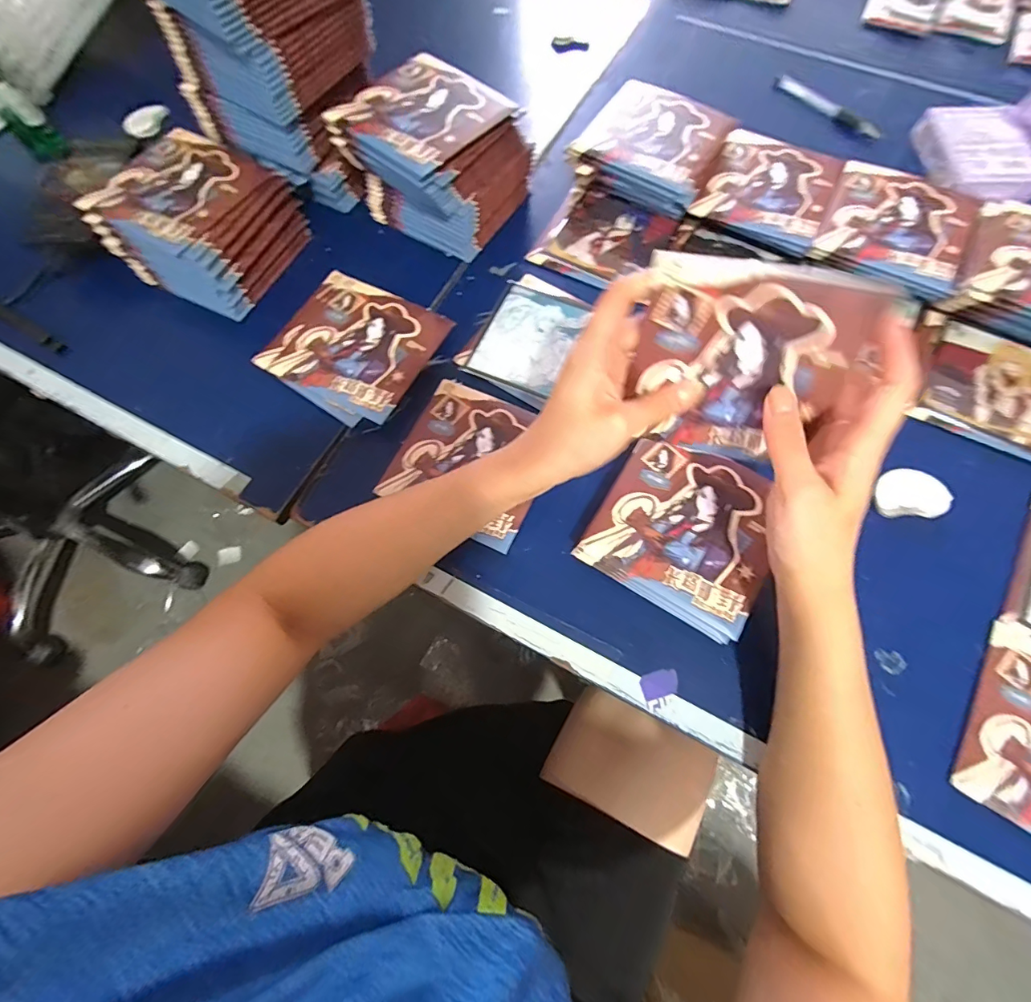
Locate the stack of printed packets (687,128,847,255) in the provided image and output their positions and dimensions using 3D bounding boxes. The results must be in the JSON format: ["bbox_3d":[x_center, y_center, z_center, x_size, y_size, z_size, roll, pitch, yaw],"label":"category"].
[{"bbox_3d":[0.239,-0.293,0.447,0.112,0.032,0.126,27,73,11],"label":"stack of printed packets"}]

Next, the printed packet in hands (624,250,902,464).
[{"bbox_3d":[0.134,-0.075,0.274,0.124,0.117,0.010,13,45,10],"label":"printed packet in hands"}]

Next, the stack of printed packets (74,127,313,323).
[{"bbox_3d":[-0.283,-0.253,0.425,0.129,0.075,0.128,25,73,10],"label":"stack of printed packets"}]

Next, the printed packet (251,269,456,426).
[{"bbox_3d":[-0.141,-0.139,0.410,0.135,0.016,0.118,26,73,11],"label":"printed packet"}]

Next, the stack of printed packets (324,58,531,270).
[{"bbox_3d":[-0.071,-0.316,0.430,0.124,0.098,0.132,34,75,13],"label":"stack of printed packets"}]

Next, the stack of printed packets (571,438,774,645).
[{"bbox_3d":[0.125,0.021,0.343,0.119,0.028,0.117,31,74,12],"label":"stack of printed packets"}]

